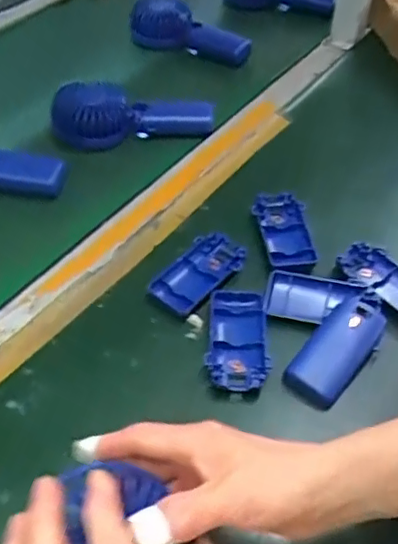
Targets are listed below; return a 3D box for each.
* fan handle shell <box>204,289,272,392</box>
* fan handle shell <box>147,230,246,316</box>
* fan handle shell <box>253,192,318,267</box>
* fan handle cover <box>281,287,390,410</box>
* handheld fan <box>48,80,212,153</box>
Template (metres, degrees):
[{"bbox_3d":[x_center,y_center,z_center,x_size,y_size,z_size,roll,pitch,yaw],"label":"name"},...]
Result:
[{"bbox_3d":[0.031,0.052,0.470,0.046,0.012,0.091,0,47,1],"label":"fan handle shell"},{"bbox_3d":[0.001,-0.001,0.514,0.048,0.014,0.085,30,54,26],"label":"fan handle shell"},{"bbox_3d":[0.082,-0.040,0.558,0.044,0.015,0.097,-5,47,-4],"label":"fan handle shell"},{"bbox_3d":[0.113,0.054,0.461,0.043,0.016,0.114,28,53,25],"label":"fan handle cover"},{"bbox_3d":[-0.075,-0.176,0.687,0.179,0.085,0.047,0,51,-2],"label":"handheld fan"}]

